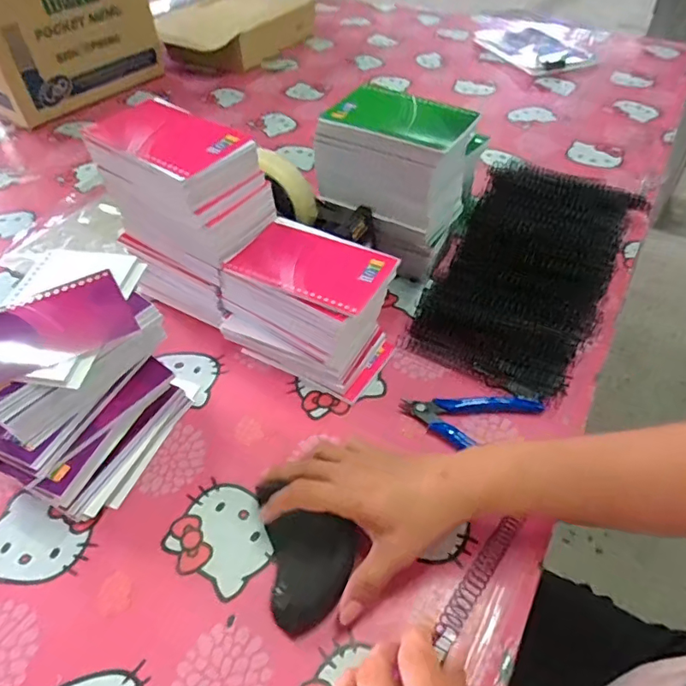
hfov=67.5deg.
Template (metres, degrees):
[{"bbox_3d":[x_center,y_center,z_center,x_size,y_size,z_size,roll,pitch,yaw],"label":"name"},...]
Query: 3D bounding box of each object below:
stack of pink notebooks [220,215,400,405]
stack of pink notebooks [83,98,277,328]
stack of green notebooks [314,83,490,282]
[{"bbox_3d":[-0.032,-0.035,0.490,0.151,0.109,0.096,22,52,19],"label":"stack of pink notebooks"},{"bbox_3d":[-0.145,-0.114,0.506,0.147,0.189,0.086,24,53,21],"label":"stack of pink notebooks"},{"bbox_3d":[0.051,-0.157,0.548,0.148,0.177,0.076,20,51,18],"label":"stack of green notebooks"}]

